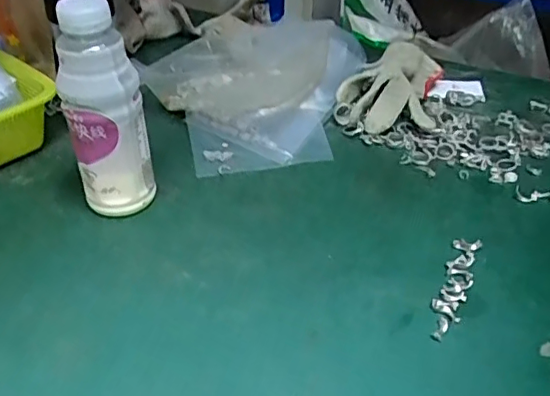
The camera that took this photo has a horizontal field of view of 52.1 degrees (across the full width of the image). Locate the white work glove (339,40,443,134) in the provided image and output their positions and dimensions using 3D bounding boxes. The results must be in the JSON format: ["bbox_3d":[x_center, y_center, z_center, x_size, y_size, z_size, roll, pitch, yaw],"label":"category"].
[{"bbox_3d":[0.142,-0.139,0.688,0.112,0.052,0.141,9,39,12],"label":"white work glove"}]

